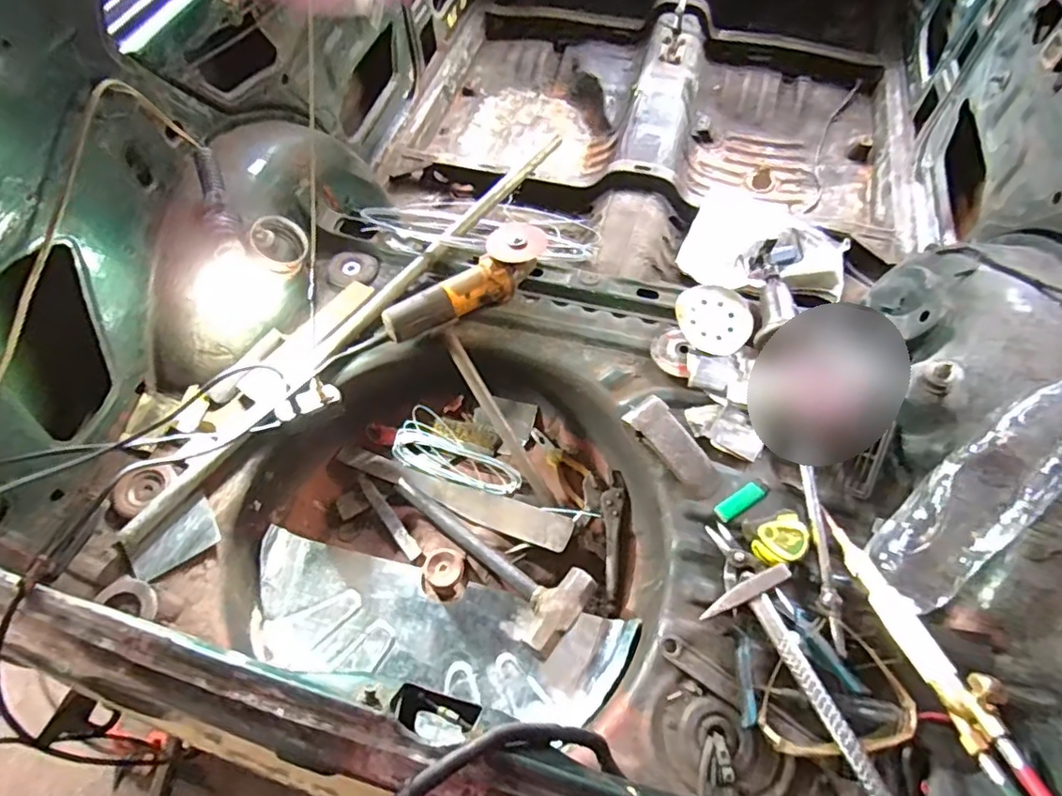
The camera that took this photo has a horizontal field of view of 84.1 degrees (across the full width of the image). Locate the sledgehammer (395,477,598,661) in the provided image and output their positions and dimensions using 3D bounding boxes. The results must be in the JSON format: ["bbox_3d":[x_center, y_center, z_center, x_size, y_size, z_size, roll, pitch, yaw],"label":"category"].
[{"bbox_3d":[-0.069,0.226,0.877,0.327,0.038,0.123,35,70,18],"label":"sledgehammer"}]

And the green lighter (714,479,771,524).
[{"bbox_3d":[0.283,0.136,0.787,0.082,0.009,0.027,-31,66,-12],"label":"green lighter"}]

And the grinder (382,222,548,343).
[{"bbox_3d":[-0.099,-0.175,0.936,0.279,0.071,0.081,-36,67,-14],"label":"grinder"}]

